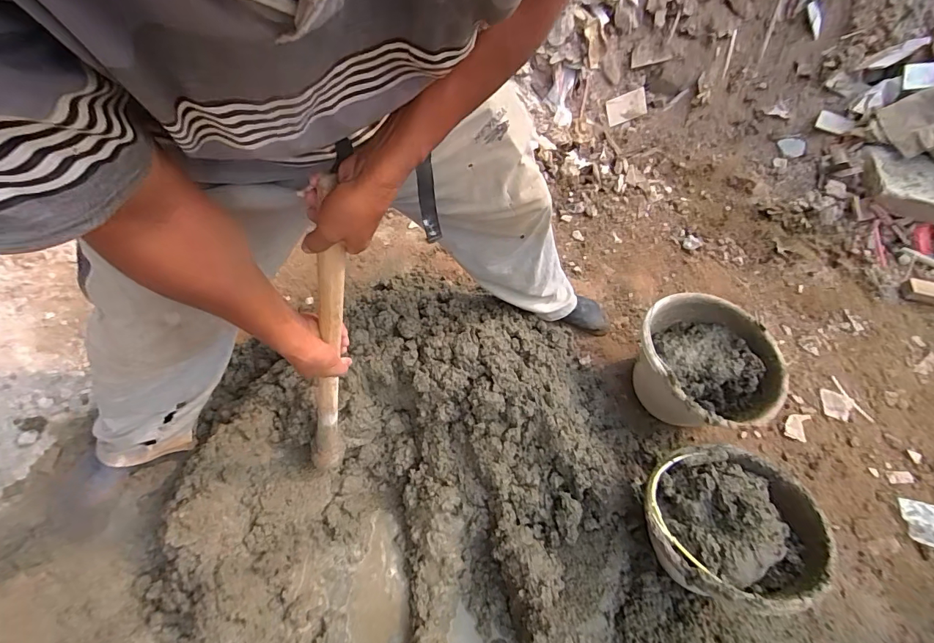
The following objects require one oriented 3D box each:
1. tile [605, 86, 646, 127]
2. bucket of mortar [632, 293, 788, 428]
[{"bbox_3d":[0.550,-0.739,1.488,0.146,0.017,0.093,-18,88,5],"label":"tile"},{"bbox_3d":[0.474,0.107,0.925,0.234,0.213,0.276,-18,63,-13],"label":"bucket of mortar"}]

